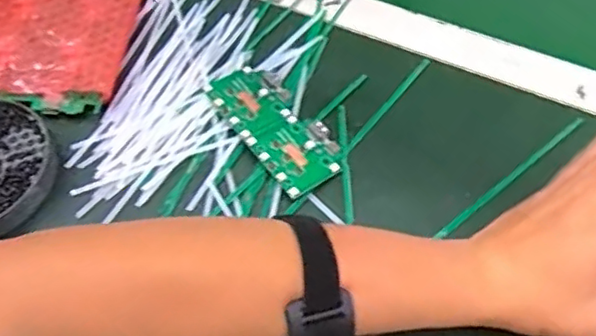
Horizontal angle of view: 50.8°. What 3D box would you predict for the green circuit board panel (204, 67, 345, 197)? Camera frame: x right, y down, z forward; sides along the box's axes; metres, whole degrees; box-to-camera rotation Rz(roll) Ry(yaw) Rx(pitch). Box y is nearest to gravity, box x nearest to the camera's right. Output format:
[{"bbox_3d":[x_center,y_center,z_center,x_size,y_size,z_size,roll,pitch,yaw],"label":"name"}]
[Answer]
[{"bbox_3d":[-0.017,-0.033,0.467,0.054,0.011,0.119,-33,62,-16],"label":"green circuit board panel"}]

